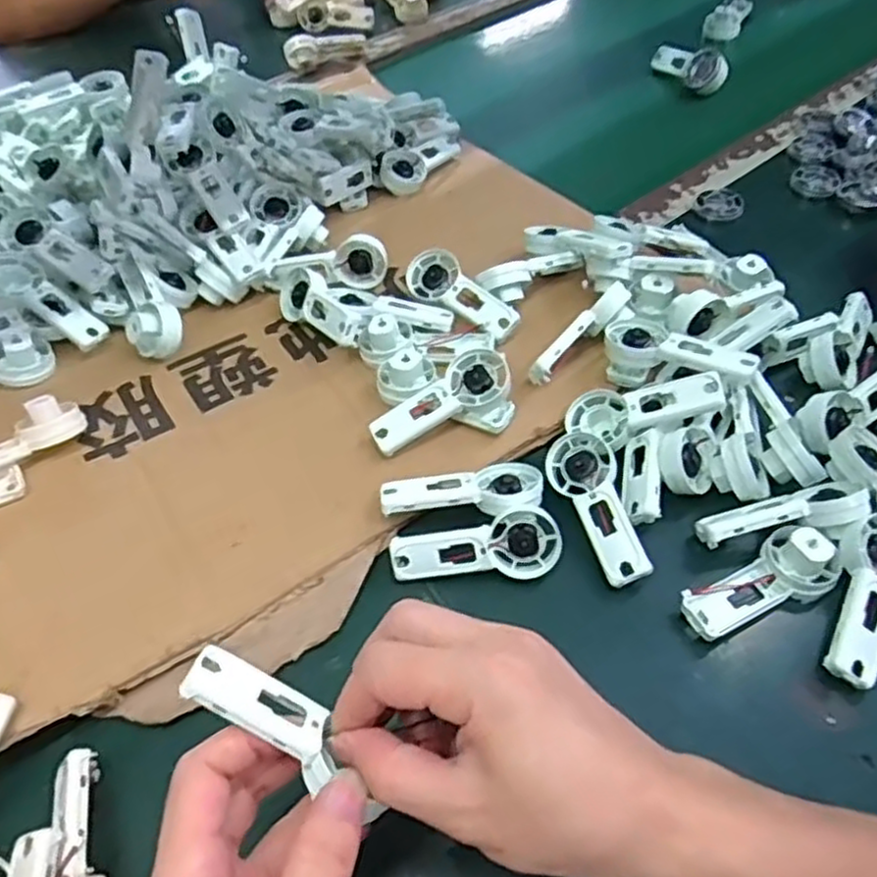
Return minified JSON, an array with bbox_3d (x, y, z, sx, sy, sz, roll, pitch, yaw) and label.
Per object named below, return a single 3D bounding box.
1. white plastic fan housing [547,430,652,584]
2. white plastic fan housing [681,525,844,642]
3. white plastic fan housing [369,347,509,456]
[{"bbox_3d":[0.092,0.039,0.431,0.037,0.015,0.097,-27,56,16],"label":"white plastic fan housing"},{"bbox_3d":[0.172,0.079,0.394,0.085,0.025,0.038,-27,56,-18],"label":"white plastic fan housing"},{"bbox_3d":[0.002,-0.022,0.464,0.092,0.016,0.036,-32,57,-4],"label":"white plastic fan housing"}]

